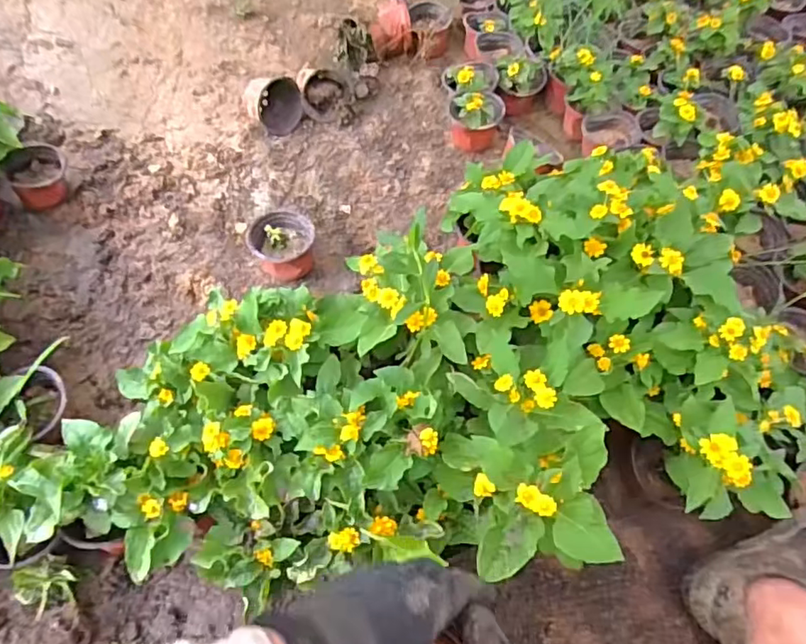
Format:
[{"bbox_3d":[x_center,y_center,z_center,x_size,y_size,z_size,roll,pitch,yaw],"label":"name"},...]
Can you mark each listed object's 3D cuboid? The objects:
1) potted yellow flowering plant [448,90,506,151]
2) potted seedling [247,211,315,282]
[{"bbox_3d":[0.129,-0.359,1.008,0.089,0.104,0.100,12,57,4],"label":"potted yellow flowering plant"},{"bbox_3d":[-0.183,-0.114,0.857,0.086,0.080,0.074,10,57,3],"label":"potted seedling"}]

